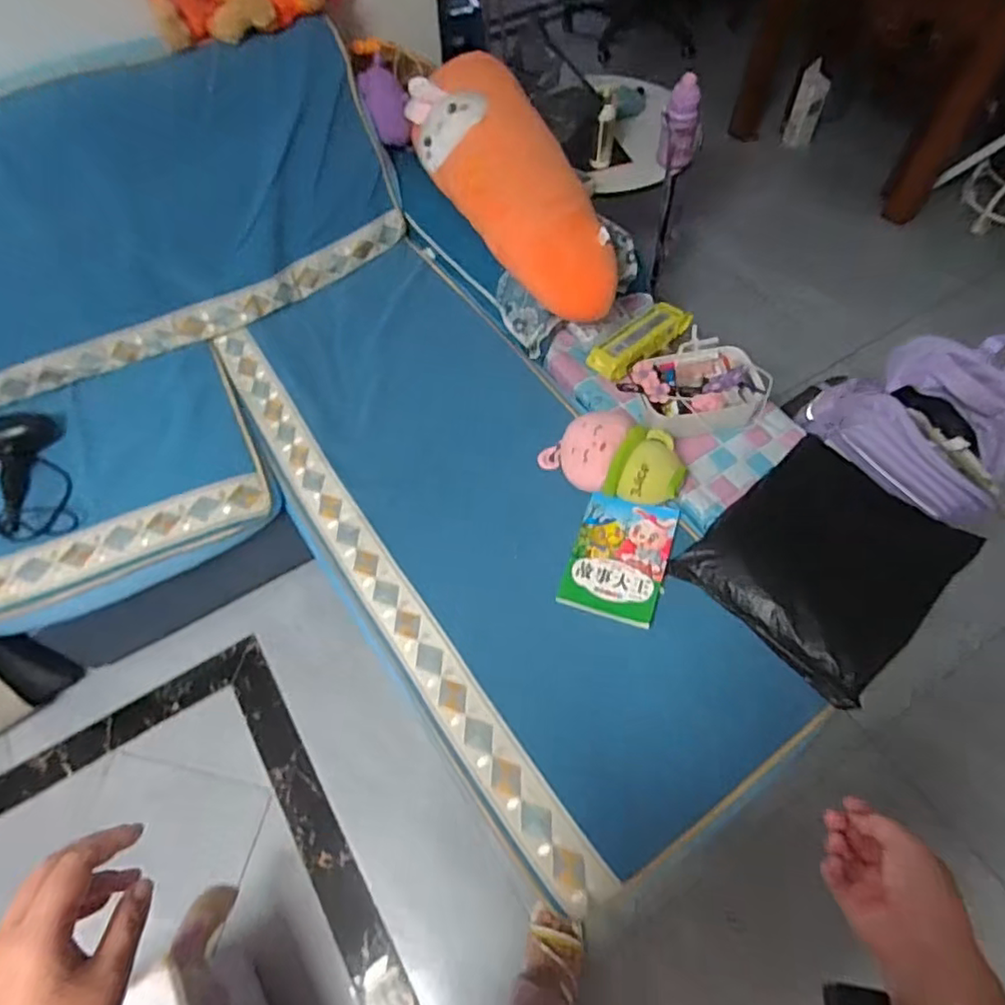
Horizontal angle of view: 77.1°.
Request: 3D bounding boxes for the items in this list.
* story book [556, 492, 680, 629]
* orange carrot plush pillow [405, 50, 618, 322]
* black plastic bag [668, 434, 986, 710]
[{"bbox_3d":[0.223,0.102,1.198,0.177,0.013,0.246,15,66,17],"label":"story book"},{"bbox_3d":[0.015,-0.721,1.382,0.243,0.182,0.757,-22,61,-11],"label":"orange carrot plush pillow"},{"bbox_3d":[0.575,0.103,1.128,0.406,0.066,0.362,-38,65,-19],"label":"black plastic bag"}]

